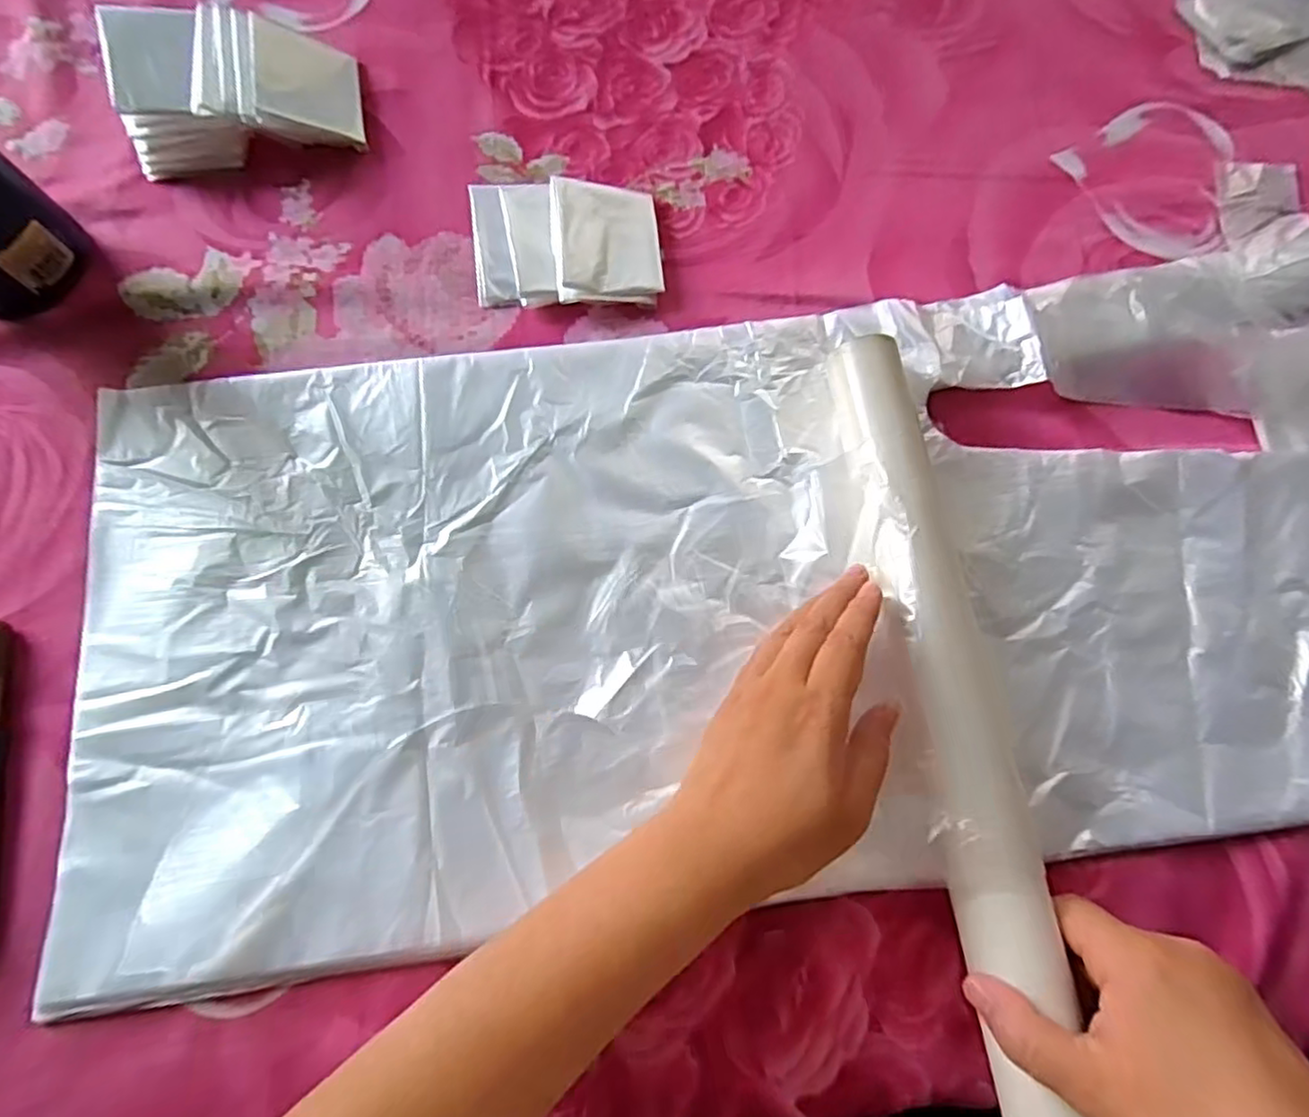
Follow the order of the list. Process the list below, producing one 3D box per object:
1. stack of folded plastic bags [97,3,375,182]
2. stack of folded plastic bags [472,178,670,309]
[{"bbox_3d":[-0.266,-0.305,0.428,0.139,0.053,0.090,-6,73,0],"label":"stack of folded plastic bags"},{"bbox_3d":[-0.055,-0.194,0.408,0.115,0.017,0.080,-2,73,1],"label":"stack of folded plastic bags"}]

